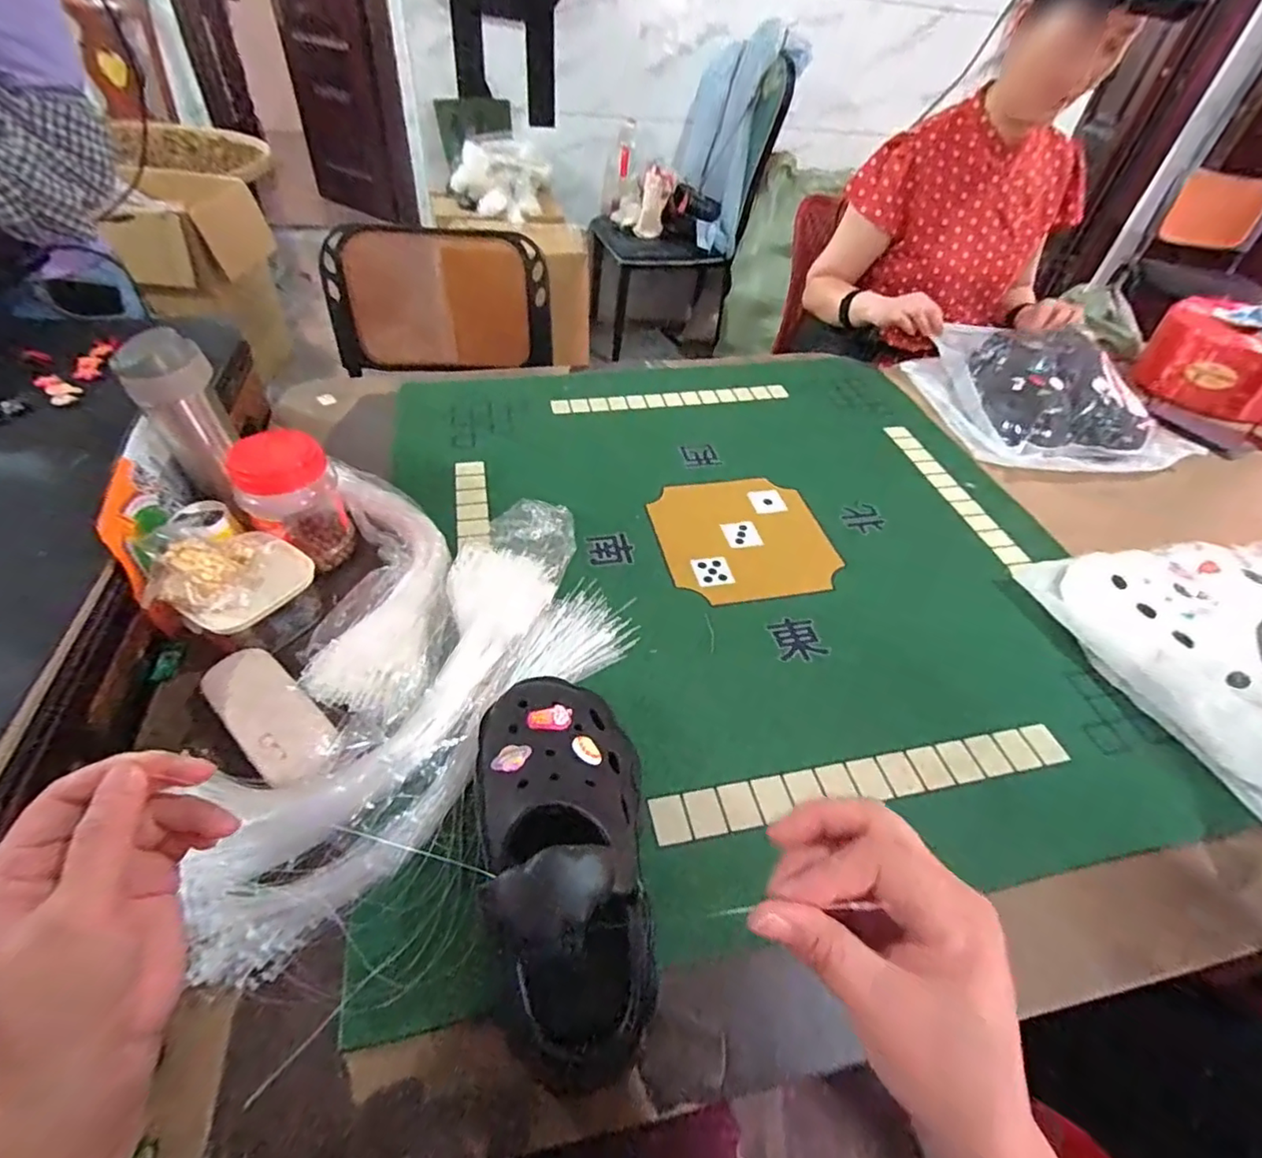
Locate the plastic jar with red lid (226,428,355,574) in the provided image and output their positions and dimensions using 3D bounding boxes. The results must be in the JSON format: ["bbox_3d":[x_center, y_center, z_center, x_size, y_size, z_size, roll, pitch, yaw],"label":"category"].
[{"bbox_3d":[-0.361,-0.084,0.625,0.093,0.142,0.080,-21,52,-25],"label":"plastic jar with red lid"}]

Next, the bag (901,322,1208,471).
[{"bbox_3d":[0.697,-0.334,0.987,0.342,0.108,0.375,-2,46,-9],"label":"bag"}]

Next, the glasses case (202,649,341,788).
[{"bbox_3d":[-0.315,0.111,0.504,0.147,0.026,0.059,35,52,25],"label":"glasses case"}]

